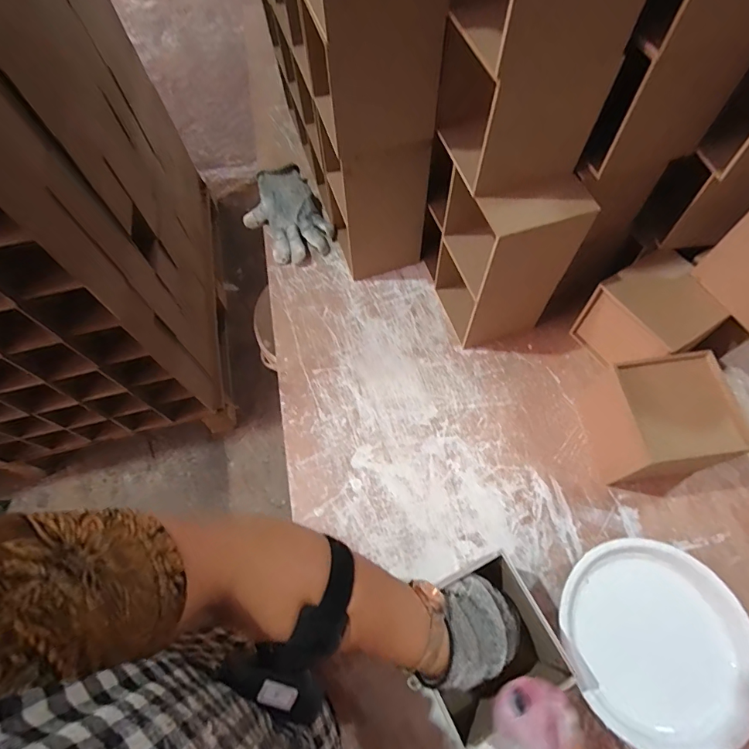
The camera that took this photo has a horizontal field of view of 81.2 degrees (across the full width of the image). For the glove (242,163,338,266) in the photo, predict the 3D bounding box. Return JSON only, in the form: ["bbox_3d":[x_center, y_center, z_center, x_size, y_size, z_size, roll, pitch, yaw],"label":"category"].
[{"bbox_3d":[-0.142,-0.257,0.707,0.120,0.040,0.178,-27,64,-10],"label":"glove"}]

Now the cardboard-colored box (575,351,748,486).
[{"bbox_3d":[0.317,0.057,0.497,0.122,0.105,0.112,-9,63,-1],"label":"cardboard-colored box"}]

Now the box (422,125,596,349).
[{"bbox_3d":[0.146,-0.168,0.553,0.110,0.220,0.175,-16,63,-5],"label":"box"}]

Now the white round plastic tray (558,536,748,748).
[{"bbox_3d":[0.263,0.250,0.411,0.165,0.026,0.167,-31,62,-9],"label":"white round plastic tray"}]

